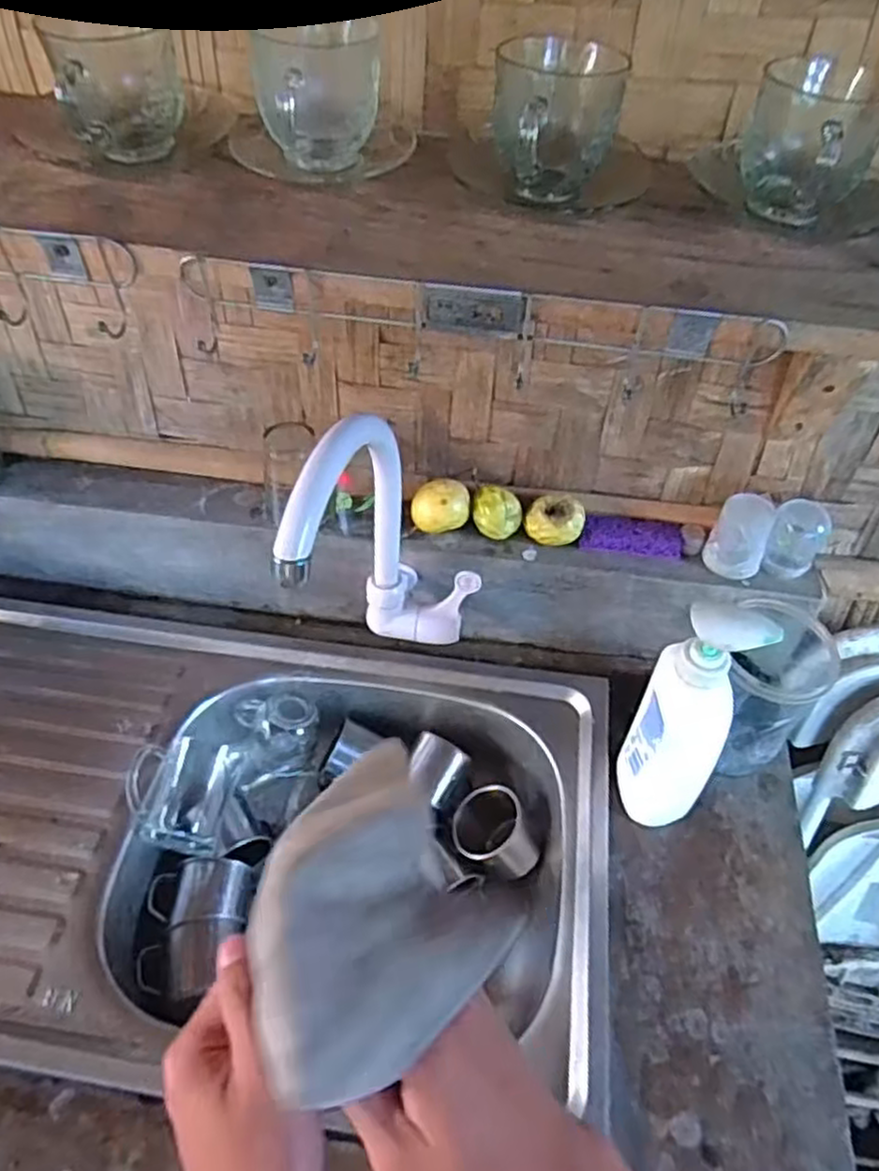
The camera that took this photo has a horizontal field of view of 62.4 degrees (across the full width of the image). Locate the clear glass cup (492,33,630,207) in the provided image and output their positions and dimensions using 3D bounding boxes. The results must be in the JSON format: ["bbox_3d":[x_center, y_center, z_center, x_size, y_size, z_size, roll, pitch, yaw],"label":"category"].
[{"bbox_3d":[0.070,-0.278,0.447,0.076,0.079,0.087,7,50,4],"label":"clear glass cup"}]

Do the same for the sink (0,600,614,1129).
[{"bbox_3d":[-0.230,0.217,0.679,0.747,0.123,0.405,8,50,5],"label":"sink"}]

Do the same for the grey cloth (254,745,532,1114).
[{"bbox_3d":[-0.036,0.146,0.334,0.114,0.066,0.124,-28,56,-23],"label":"grey cloth"}]

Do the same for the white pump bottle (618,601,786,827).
[{"bbox_3d":[0.192,0.107,0.571,0.053,0.248,0.078,-21,50,-27],"label":"white pump bottle"}]

